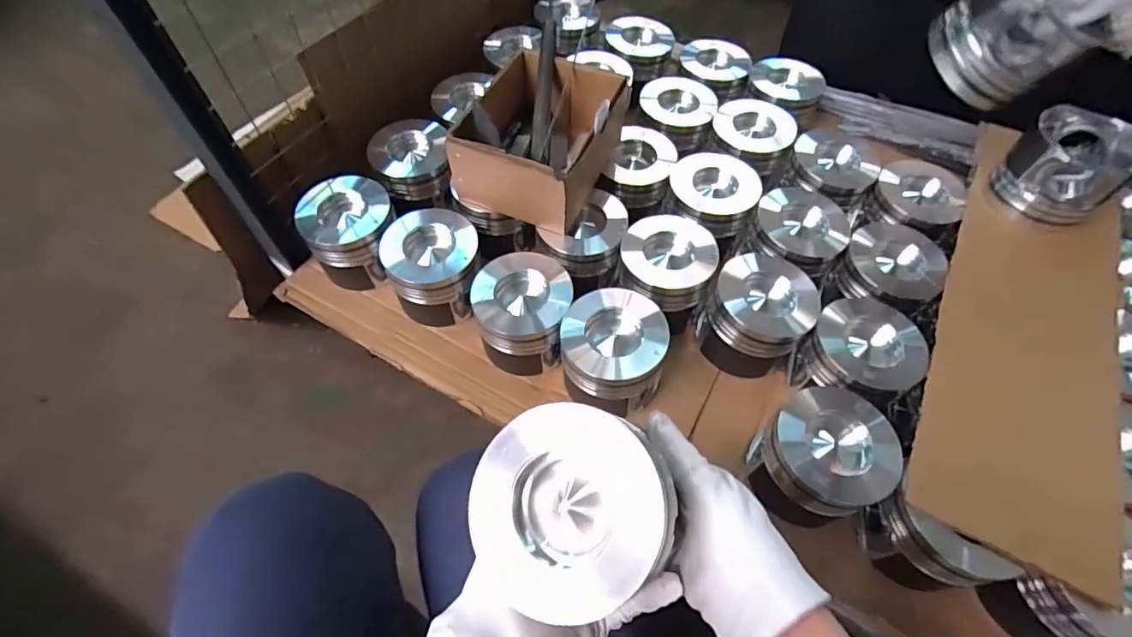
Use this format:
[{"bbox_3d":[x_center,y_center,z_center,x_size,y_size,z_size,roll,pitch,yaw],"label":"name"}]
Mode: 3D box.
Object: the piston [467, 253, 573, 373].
[{"bbox_3d":[-0.051,-0.007,0.613,0.107,0.089,0.118,-1,59,-3],"label":"piston"}]

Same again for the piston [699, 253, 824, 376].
[{"bbox_3d":[0.227,-0.011,0.616,0.113,0.097,0.128,36,65,18],"label":"piston"}]

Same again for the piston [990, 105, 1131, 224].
[{"bbox_3d":[0.588,-0.178,0.618,0.107,0.093,0.107,-35,66,-20],"label":"piston"}]

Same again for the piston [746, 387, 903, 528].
[{"bbox_3d":[0.251,0.139,0.523,0.108,0.102,0.106,-3,59,-4],"label":"piston"}]

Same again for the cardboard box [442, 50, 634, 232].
[{"bbox_3d":[-0.028,-0.225,0.649,0.157,0.107,0.204,23,61,11],"label":"cardboard box"}]

